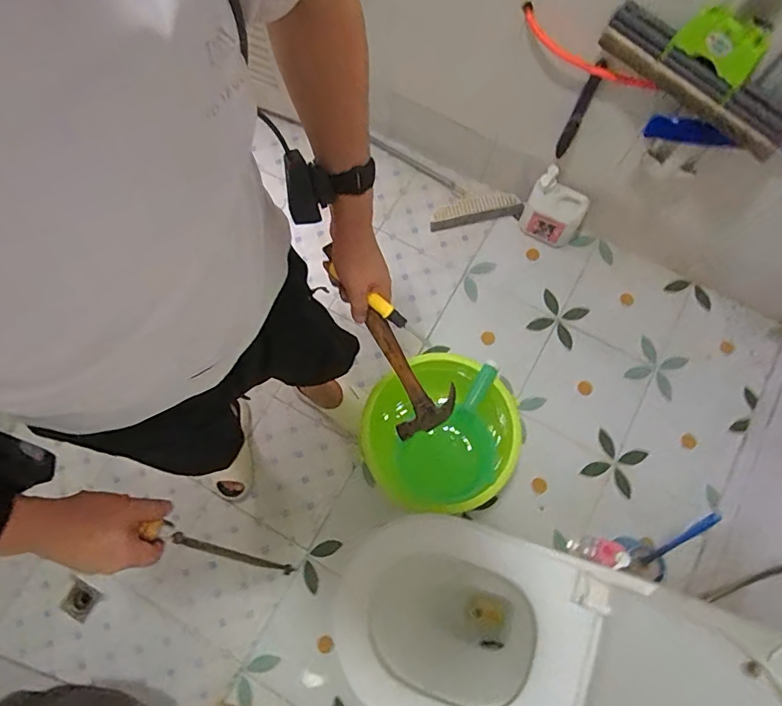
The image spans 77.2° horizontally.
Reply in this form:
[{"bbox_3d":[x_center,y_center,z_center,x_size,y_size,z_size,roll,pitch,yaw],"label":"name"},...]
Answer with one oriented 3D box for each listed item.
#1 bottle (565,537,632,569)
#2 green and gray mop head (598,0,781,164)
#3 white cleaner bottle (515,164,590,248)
[{"bbox_3d":[0.470,0.448,1.110,0.066,0.207,0.059,15,74,3],"label":"bottle"},{"bbox_3d":[0.543,-0.488,0.833,0.049,0.142,0.382,-39,78,-11],"label":"green and gray mop head"},{"bbox_3d":[0.451,-0.392,1.360,0.164,0.218,0.081,29,75,7],"label":"white cleaner bottle"}]

